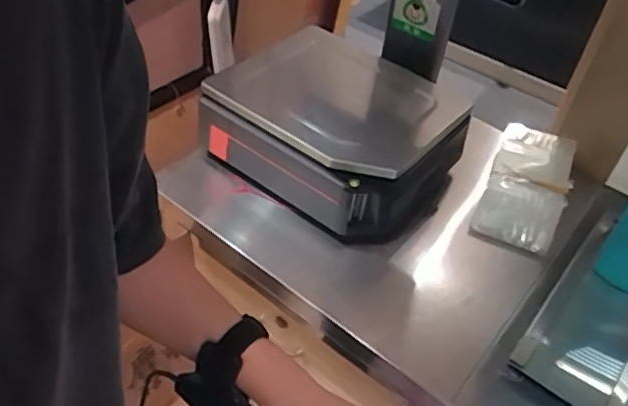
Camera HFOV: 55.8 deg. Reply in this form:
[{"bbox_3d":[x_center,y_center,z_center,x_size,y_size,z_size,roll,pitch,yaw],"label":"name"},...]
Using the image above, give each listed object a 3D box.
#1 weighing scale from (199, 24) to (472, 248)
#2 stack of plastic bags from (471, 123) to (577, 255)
[{"bbox_3d":[0.038,-0.127,1.075,0.402,0.181,0.322,31,49,22],"label":"weighing scale"},{"bbox_3d":[0.394,-0.049,1.093,0.146,0.042,0.319,21,46,13],"label":"stack of plastic bags"}]

